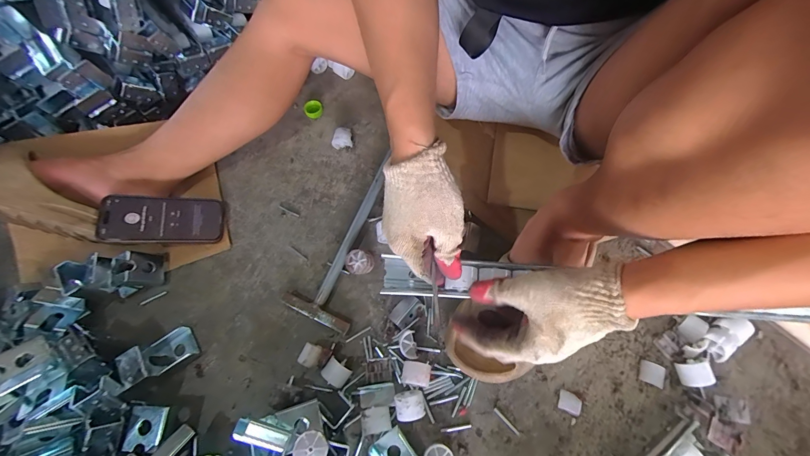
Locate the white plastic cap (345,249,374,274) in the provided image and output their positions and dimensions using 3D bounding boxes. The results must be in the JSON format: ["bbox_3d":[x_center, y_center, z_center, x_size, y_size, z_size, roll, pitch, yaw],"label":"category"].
[{"bbox_3d":[-0.065,0.051,0.488,0.039,0.030,0.033,24,70,12],"label":"white plastic cap"}]

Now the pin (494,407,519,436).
[{"bbox_3d":[0.121,0.231,0.410,0.006,0.004,0.037,-42,71,-14],"label":"pin"}]

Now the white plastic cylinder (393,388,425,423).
[{"bbox_3d":[0.006,0.214,0.414,0.034,0.037,0.032,-14,67,-3],"label":"white plastic cylinder"}]

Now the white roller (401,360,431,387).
[{"bbox_3d":[0.014,0.180,0.427,0.034,0.035,0.027,7,67,6],"label":"white roller"}]

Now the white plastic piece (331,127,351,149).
[{"bbox_3d":[-0.103,-0.149,0.573,0.034,0.031,0.025,6,67,6],"label":"white plastic piece"}]

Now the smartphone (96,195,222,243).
[{"bbox_3d":[-0.350,-0.013,0.500,0.149,0.014,0.072,2,64,-25],"label":"smartphone"}]

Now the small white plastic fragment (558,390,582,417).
[{"bbox_3d":[0.200,0.213,0.417,0.026,0.005,0.022,21,70,11],"label":"small white plastic fragment"}]

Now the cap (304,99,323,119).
[{"bbox_3d":[-0.163,-0.211,0.611,0.031,0.016,0.029,-1,67,3],"label":"cap"}]

